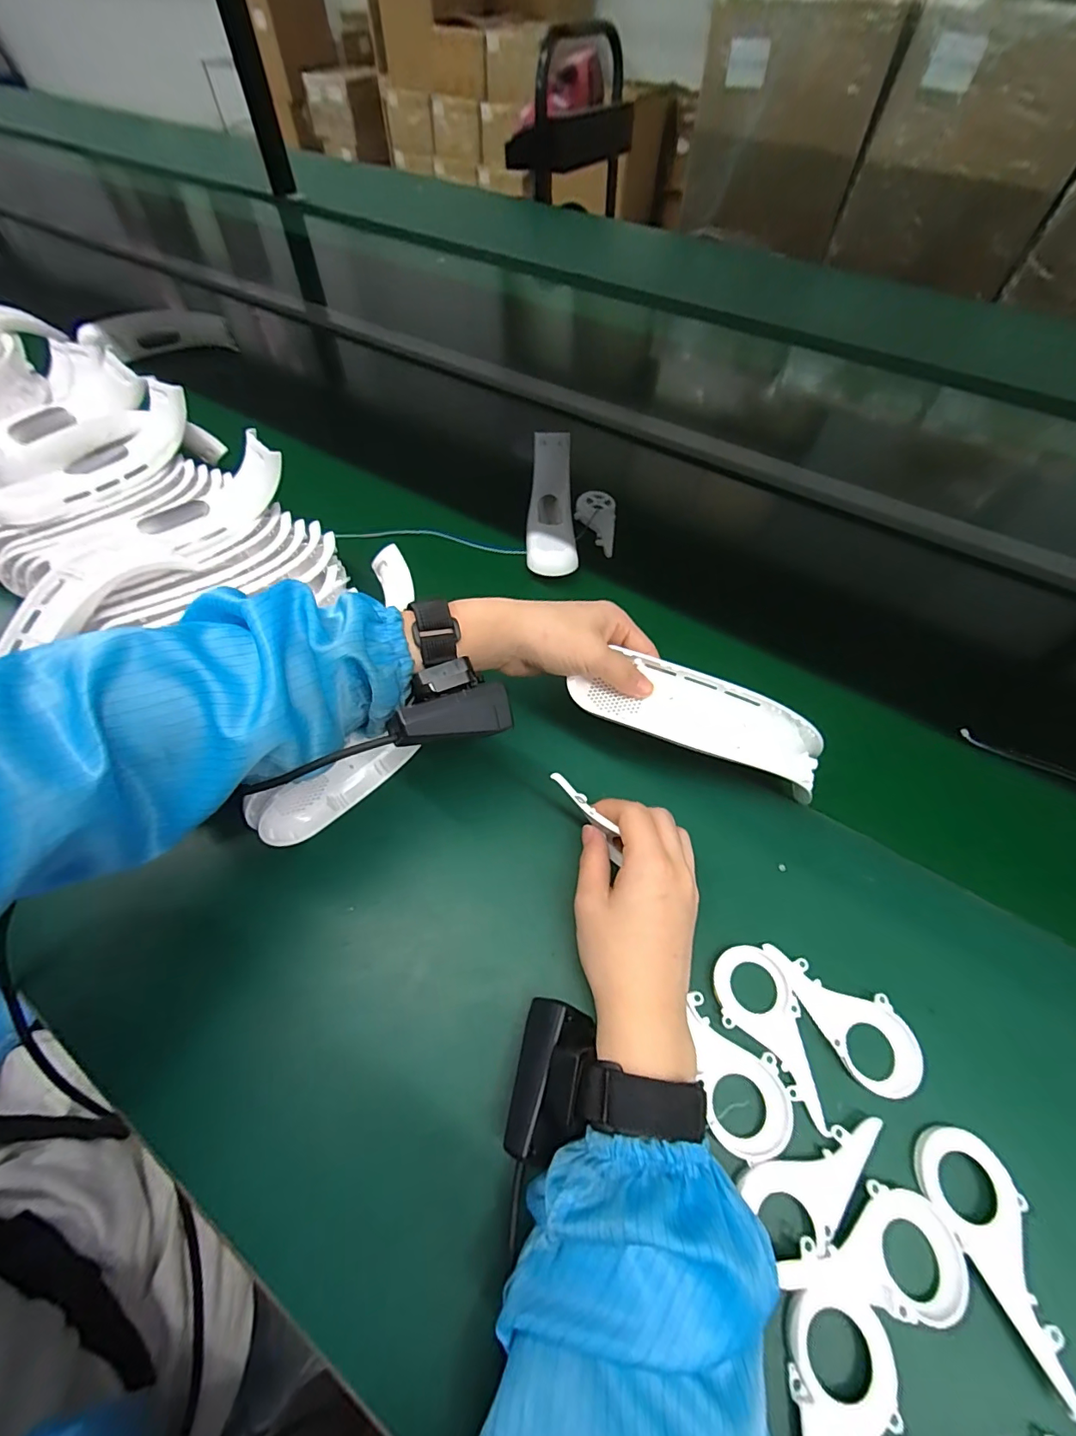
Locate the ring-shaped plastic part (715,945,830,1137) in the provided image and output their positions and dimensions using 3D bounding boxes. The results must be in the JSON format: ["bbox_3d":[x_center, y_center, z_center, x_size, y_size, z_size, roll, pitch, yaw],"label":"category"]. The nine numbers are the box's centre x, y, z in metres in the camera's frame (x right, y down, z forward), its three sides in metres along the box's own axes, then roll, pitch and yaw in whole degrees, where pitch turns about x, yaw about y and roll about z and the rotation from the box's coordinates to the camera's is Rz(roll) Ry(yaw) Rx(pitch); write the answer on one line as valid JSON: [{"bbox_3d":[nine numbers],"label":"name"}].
[{"bbox_3d":[0.132,0.183,0.293,0.044,0.004,0.090,-2,58,-2],"label":"ring-shaped plastic part"}]

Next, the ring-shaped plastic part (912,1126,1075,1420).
[{"bbox_3d":[0.228,0.253,0.243,0.045,0.005,0.092,-23,60,-14],"label":"ring-shaped plastic part"}]

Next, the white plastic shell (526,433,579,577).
[{"bbox_3d":[0.013,-0.229,0.534,0.050,0.047,0.192,-1,58,-1],"label":"white plastic shell"}]

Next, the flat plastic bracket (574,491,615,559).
[{"bbox_3d":[0.064,-0.219,0.563,0.045,0.026,0.079,4,58,2],"label":"flat plastic bracket"}]

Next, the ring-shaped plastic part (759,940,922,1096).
[{"bbox_3d":[0.184,0.171,0.299,0.047,0.006,0.091,-23,60,-14],"label":"ring-shaped plastic part"}]

